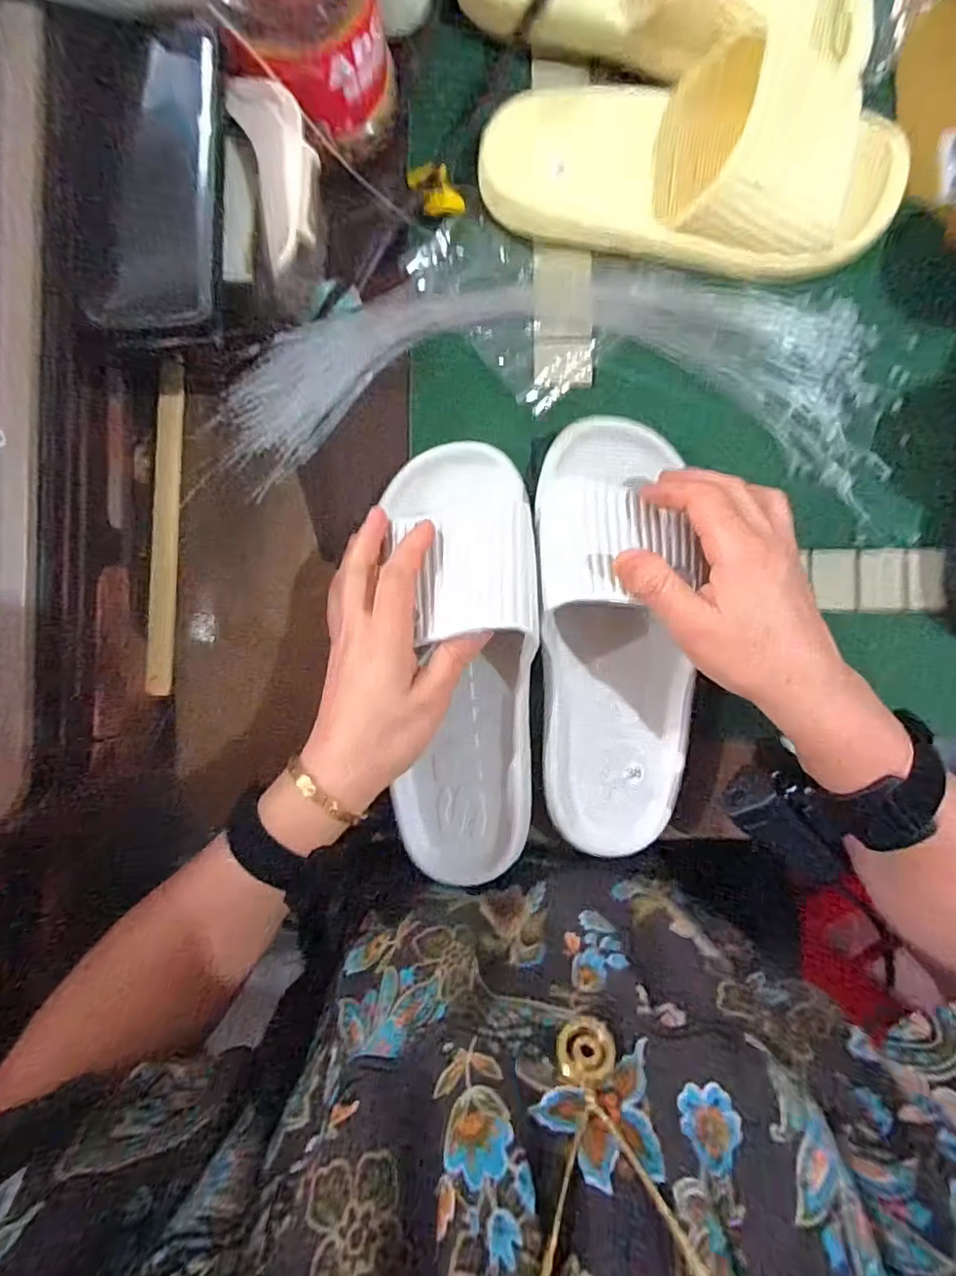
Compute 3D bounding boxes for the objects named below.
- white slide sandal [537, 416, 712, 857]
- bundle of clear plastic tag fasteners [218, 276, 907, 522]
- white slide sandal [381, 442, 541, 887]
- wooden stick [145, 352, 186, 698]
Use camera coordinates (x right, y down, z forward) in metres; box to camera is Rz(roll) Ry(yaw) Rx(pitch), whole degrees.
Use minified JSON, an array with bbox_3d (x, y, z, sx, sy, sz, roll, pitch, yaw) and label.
[{"bbox_3d":[0.085,0.002,0.338,0.098,0.057,0.256,-3,94,4],"label":"white slide sandal"},{"bbox_3d":[0.052,-0.167,0.370,0.432,0.017,0.140,2,89,-1],"label":"bundle of clear plastic tag fasteners"},{"bbox_3d":[-0.009,0.015,0.340,0.085,0.061,0.264,1,93,3],"label":"white slide sandal"},{"bbox_3d":[-0.210,-0.074,0.382,0.016,0.006,0.221,2,88,-31],"label":"wooden stick"}]

